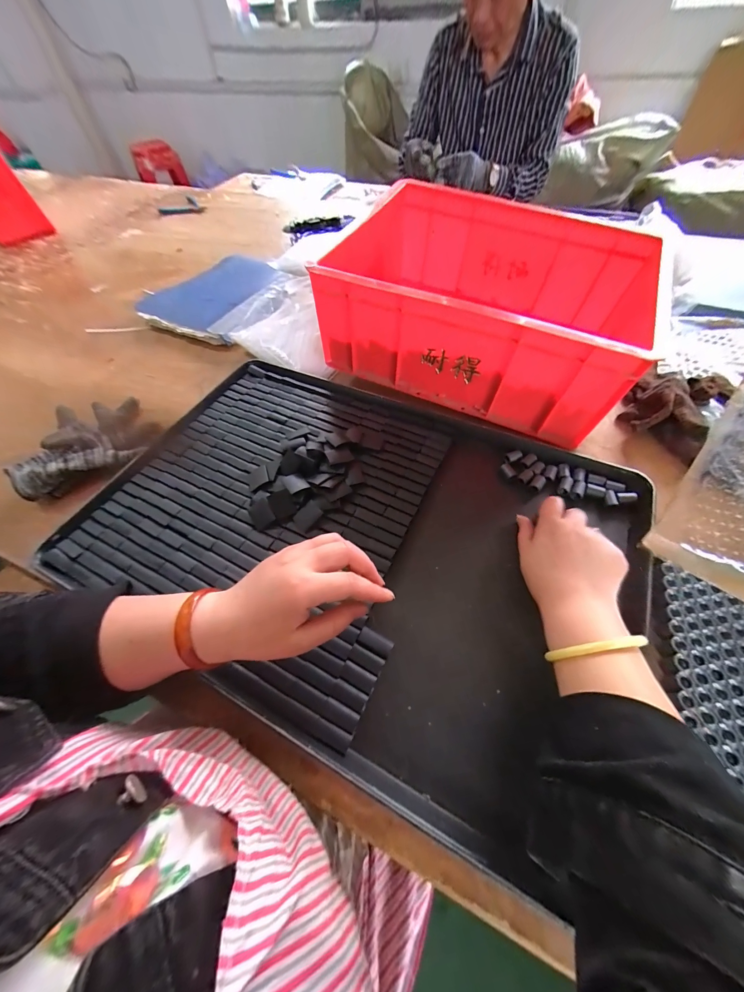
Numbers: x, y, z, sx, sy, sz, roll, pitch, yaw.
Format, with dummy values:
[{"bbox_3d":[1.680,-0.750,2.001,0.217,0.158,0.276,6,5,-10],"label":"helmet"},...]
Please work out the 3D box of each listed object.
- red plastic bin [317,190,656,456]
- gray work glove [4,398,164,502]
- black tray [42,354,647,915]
[{"bbox_3d":[0.170,-0.287,0.485,0.425,0.161,0.325,19,60,16],"label":"red plastic bin"},{"bbox_3d":[-0.396,-0.074,0.452,0.169,0.043,0.137,-25,59,-11],"label":"gray work glove"},{"bbox_3d":[-0.026,0.033,0.382,0.593,0.056,0.391,23,60,14],"label":"black tray"}]

